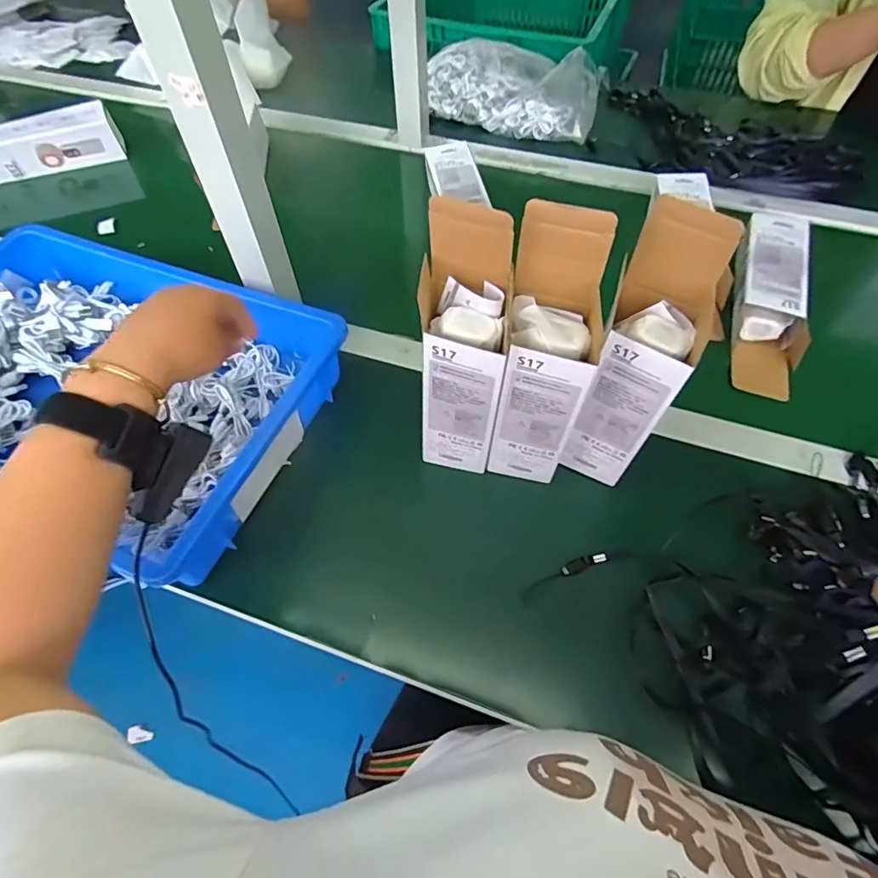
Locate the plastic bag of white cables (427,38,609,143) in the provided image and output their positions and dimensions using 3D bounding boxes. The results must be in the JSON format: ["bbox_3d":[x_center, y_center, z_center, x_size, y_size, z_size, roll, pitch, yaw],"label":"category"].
[{"bbox_3d":[0.129,-0.600,0.853,0.281,0.076,0.186,11,58,8],"label":"plastic bag of white cables"}]

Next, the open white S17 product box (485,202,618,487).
[{"bbox_3d":[0.082,-0.052,0.406,0.069,0.240,0.075,11,58,8],"label":"open white S17 product box"}]

